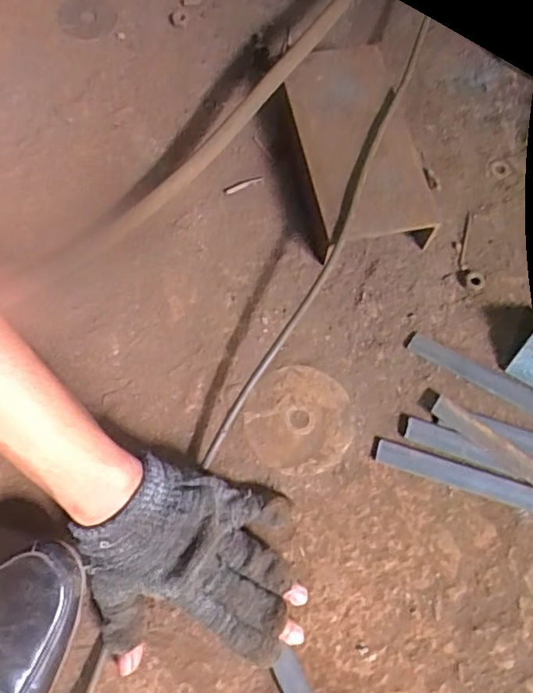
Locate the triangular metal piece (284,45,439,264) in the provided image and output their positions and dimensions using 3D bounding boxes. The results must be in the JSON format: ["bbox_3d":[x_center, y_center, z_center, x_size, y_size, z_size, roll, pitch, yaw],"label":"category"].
[{"bbox_3d":[0.085,-0.195,0.538,0.108,0.050,0.222,-8,73,-4],"label":"triangular metal piece"}]

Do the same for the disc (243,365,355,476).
[{"bbox_3d":[0.027,0.060,0.471,0.087,0.005,0.088,-4,70,-3],"label":"disc"}]

